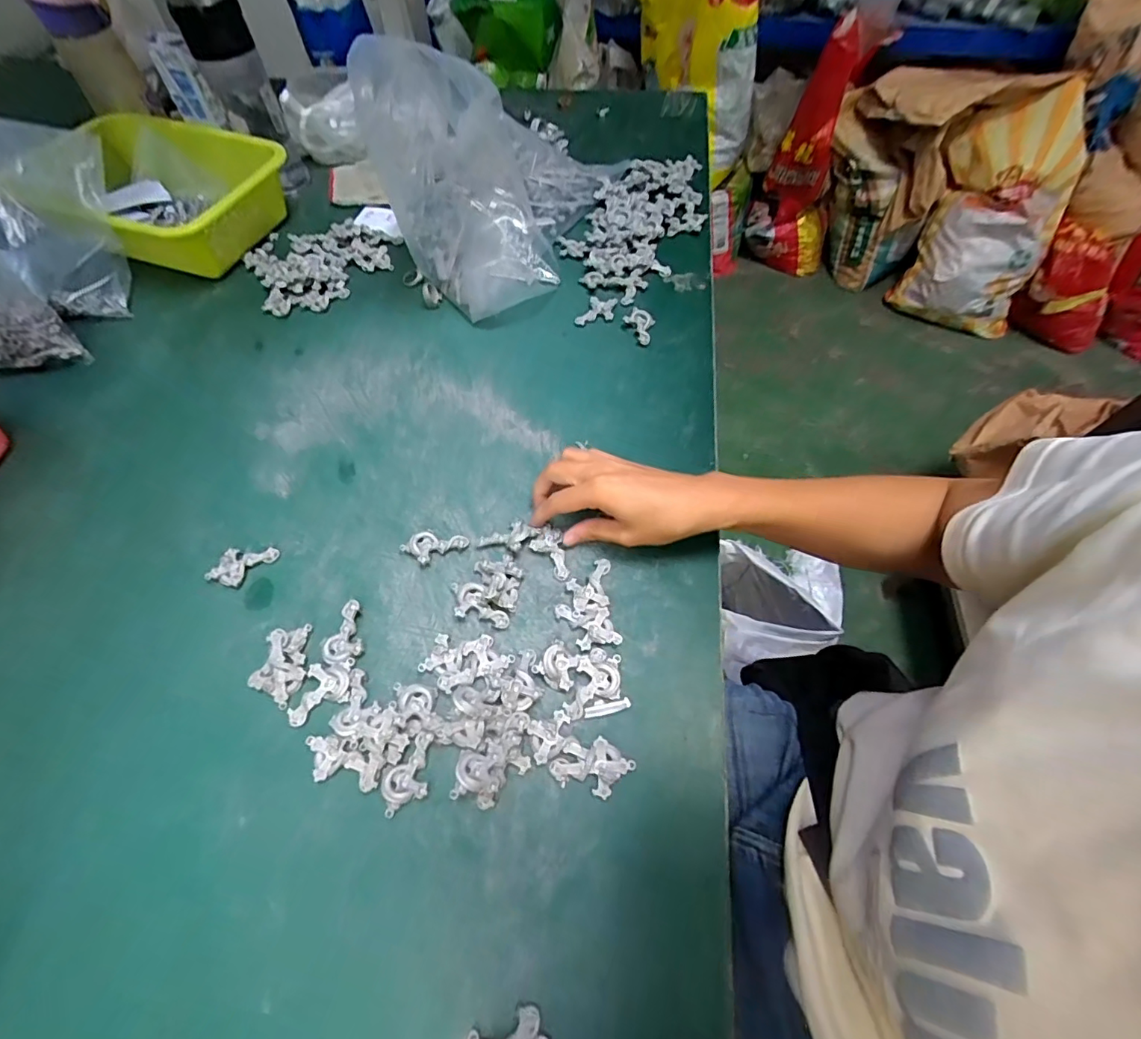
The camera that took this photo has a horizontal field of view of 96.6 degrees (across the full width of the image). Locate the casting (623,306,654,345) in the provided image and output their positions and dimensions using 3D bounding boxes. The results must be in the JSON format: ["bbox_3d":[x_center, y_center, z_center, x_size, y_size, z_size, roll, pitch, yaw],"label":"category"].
[{"bbox_3d":[0.069,-0.200,0.522,0.031,0.009,0.047,12,61,7],"label":"casting"}]

